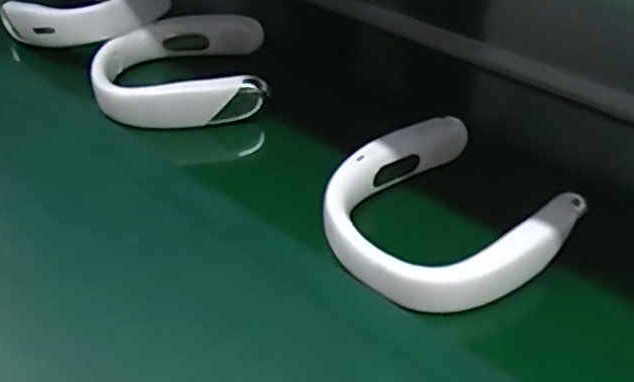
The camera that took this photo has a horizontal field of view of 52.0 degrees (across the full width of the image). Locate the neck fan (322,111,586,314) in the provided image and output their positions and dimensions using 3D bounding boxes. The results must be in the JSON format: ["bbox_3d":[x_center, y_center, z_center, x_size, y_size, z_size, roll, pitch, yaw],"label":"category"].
[{"bbox_3d":[0.106,0.021,0.577,0.196,0.042,0.185,-28,49,-27],"label":"neck fan"}]

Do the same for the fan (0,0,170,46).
[{"bbox_3d":[-0.288,-0.241,0.835,0.147,0.068,0.183,29,50,29],"label":"fan"}]

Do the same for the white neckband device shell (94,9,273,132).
[{"bbox_3d":[-0.159,-0.152,0.763,0.186,0.041,0.182,-6,42,-6],"label":"white neckband device shell"}]

